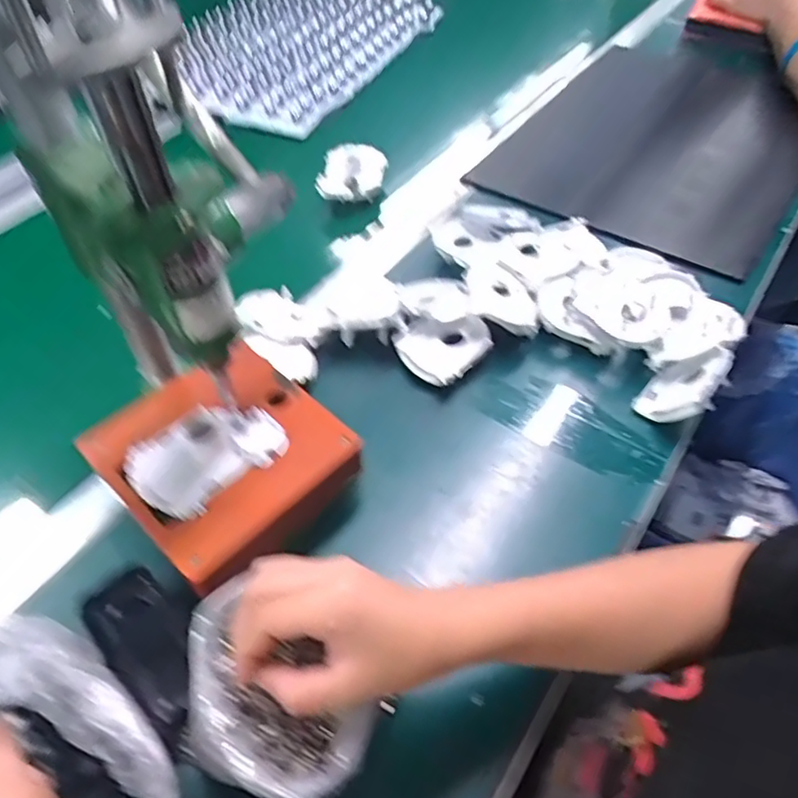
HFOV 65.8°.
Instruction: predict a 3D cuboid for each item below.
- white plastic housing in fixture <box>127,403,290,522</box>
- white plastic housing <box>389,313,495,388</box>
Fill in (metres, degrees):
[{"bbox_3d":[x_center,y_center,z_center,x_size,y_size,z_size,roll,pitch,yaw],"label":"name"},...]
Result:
[{"bbox_3d":[-0.141,0.035,0.447,0.103,0.024,0.075,-35,59,-24],"label":"white plastic housing in fixture"},{"bbox_3d":[0.041,-0.050,0.587,0.075,0.030,0.076,32,58,23],"label":"white plastic housing"}]

